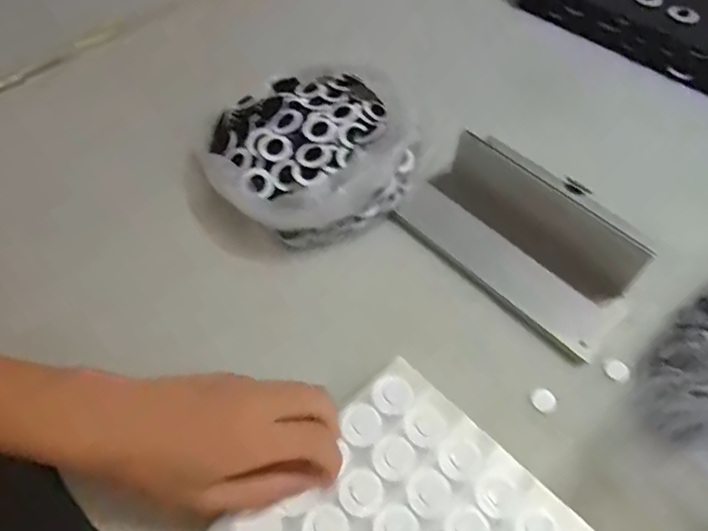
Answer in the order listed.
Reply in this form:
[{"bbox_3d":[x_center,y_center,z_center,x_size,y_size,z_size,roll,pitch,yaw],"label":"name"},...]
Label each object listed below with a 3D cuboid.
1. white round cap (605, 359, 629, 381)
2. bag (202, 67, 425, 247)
[{"bbox_3d":[0.194,0.077,0.393,0.018,0.004,0.016,-30,62,-21],"label":"white round cap"},{"bbox_3d":[-0.038,-0.105,0.477,0.171,0.079,0.183,37,62,23],"label":"bag"}]

